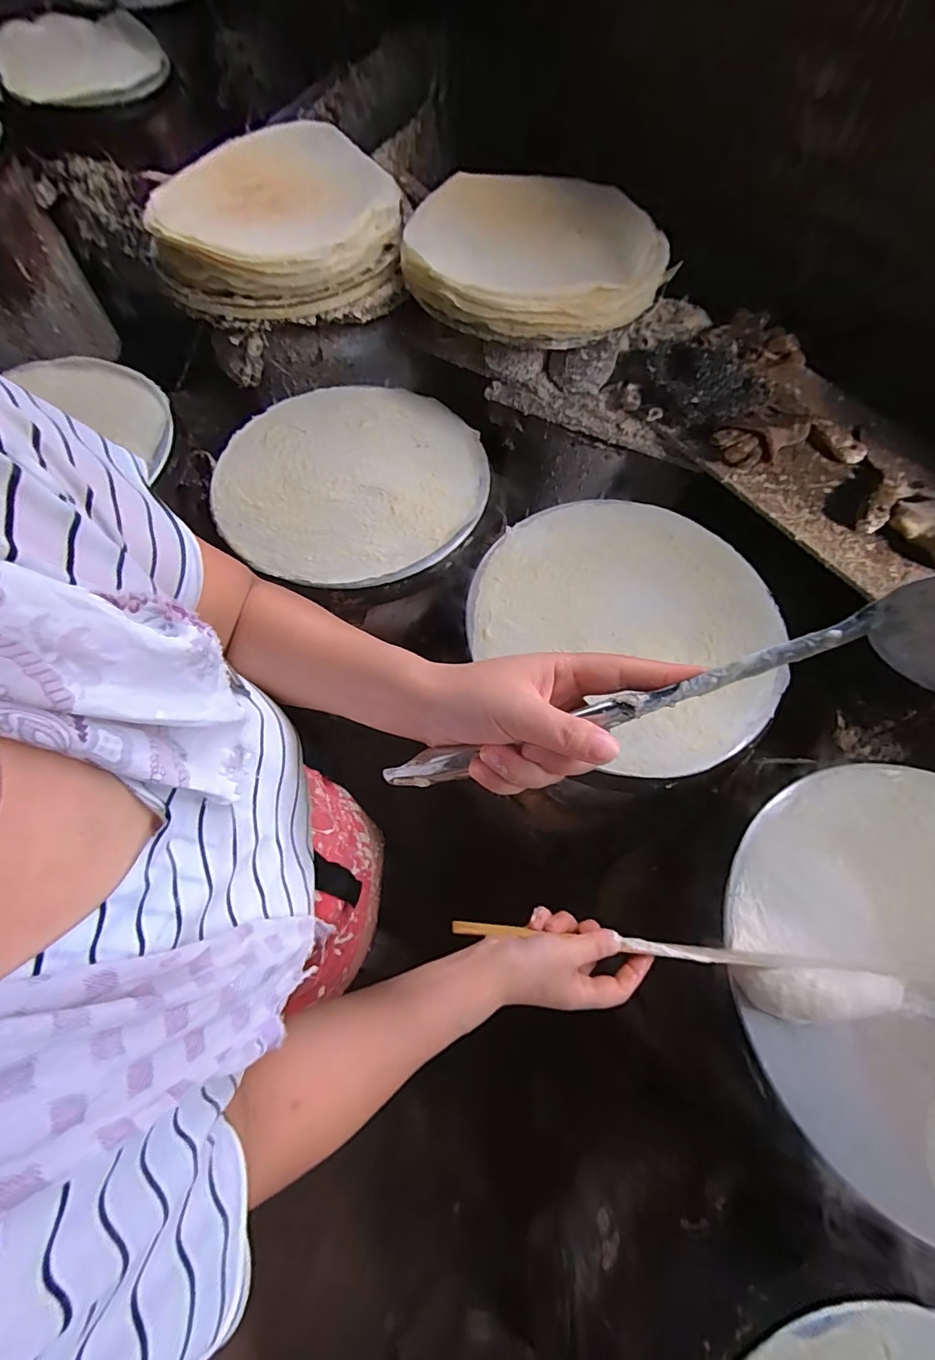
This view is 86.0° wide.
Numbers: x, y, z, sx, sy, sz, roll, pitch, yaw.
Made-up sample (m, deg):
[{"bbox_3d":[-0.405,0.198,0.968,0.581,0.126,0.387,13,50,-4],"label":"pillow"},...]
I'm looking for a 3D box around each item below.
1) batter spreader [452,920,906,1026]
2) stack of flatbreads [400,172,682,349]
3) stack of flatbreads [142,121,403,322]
[{"bbox_3d":[0.165,0.242,0.428,0.351,0.034,0.047,7,68,8],"label":"batter spreader"},{"bbox_3d":[0.097,-0.621,0.718,0.368,0.052,0.342,1,66,-1],"label":"stack of flatbreads"},{"bbox_3d":[-0.279,-0.710,0.762,0.337,0.075,0.392,-5,67,-1],"label":"stack of flatbreads"}]

